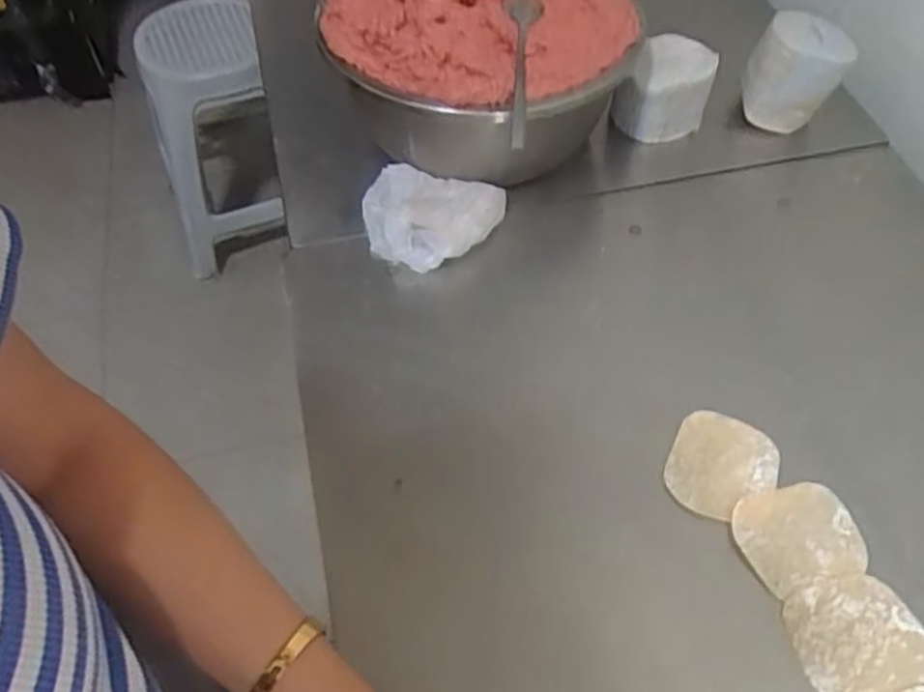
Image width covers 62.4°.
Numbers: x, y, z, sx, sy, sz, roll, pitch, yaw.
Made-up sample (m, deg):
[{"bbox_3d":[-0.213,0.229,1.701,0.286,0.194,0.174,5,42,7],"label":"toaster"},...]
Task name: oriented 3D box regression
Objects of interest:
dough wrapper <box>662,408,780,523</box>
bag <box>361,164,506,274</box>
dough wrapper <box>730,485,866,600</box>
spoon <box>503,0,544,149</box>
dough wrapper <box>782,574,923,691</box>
[{"bbox_3d":[0.189,0.088,0.553,0.073,0.006,0.081,21,58,14],"label":"dough wrapper"},{"bbox_3d":[-0.029,-0.114,0.668,0.126,0.039,0.106,11,56,7],"label":"bag"},{"bbox_3d":[0.231,0.130,0.525,0.083,0.006,0.068,-14,57,-10],"label":"dough wrapper"},{"bbox_3d":[0.048,-0.230,0.623,0.031,0.020,0.164,3,69,2],"label":"spoon"},{"bbox_3d":[0.250,0.182,0.483,0.081,0.004,0.071,-11,56,-8],"label":"dough wrapper"}]

